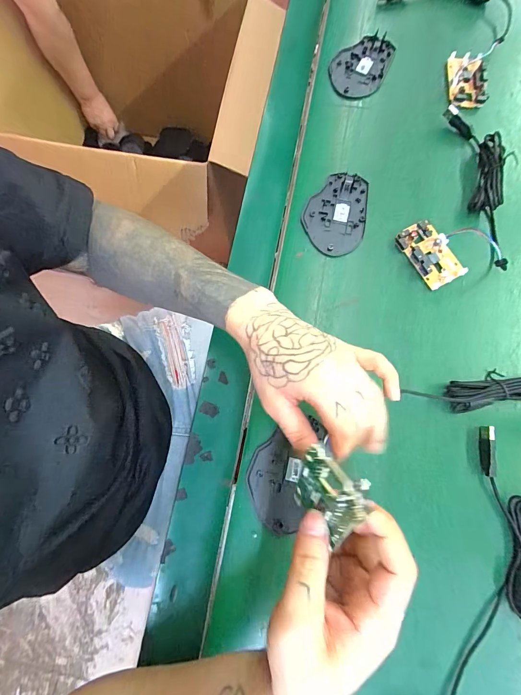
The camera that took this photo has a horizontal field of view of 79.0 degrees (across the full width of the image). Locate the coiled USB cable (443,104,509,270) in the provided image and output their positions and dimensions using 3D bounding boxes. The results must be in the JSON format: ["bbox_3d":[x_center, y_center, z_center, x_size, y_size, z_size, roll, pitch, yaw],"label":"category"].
[{"bbox_3d":[0.270,-0.199,0.379,0.046,0.020,0.216,-4,77,-2],"label":"coiled USB cable"}]

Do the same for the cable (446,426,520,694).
[{"bbox_3d":[0.223,0.201,0.286,0.067,0.020,0.239,16,77,3],"label":"cable"}]

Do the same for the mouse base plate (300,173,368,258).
[{"bbox_3d":[0.090,-0.160,0.378,0.072,0.005,0.107,16,77,3],"label":"mouse base plate"}]

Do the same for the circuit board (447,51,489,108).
[{"bbox_3d":[0.273,-0.357,0.419,0.044,0.012,0.082,2,77,0],"label":"circuit board"}]

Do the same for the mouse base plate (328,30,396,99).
[{"bbox_3d":[0.135,-0.382,0.429,0.070,0.009,0.104,27,78,5],"label":"mouse base plate"}]

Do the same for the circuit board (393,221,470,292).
[{"bbox_3d":[0.194,-0.107,0.362,0.046,0.012,0.077,-31,79,-8],"label":"circuit board"}]

